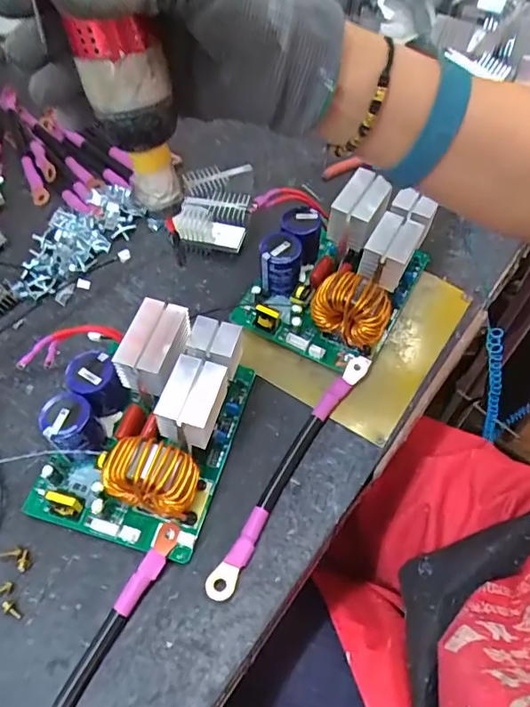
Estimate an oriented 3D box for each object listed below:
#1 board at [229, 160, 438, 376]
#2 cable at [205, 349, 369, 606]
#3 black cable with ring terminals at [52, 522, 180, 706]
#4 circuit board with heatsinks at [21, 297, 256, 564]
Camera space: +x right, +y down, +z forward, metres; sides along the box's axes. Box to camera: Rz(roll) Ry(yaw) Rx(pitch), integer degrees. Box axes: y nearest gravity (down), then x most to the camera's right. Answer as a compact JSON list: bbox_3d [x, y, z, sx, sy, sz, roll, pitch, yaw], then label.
[{"bbox_3d":[0.059,-0.074,0.421,0.120,0.074,0.145,27,62,16],"label":"board"},{"bbox_3d":[0.020,0.077,0.365,0.018,0.012,0.197,28,63,17],"label":"cable"},{"bbox_3d":[-0.106,0.188,0.299,0.017,0.013,0.194,24,62,15],"label":"black cable with ring terminals"},{"bbox_3d":[-0.087,0.044,0.355,0.126,0.075,0.152,15,60,10],"label":"circuit board with heatsinks"}]

